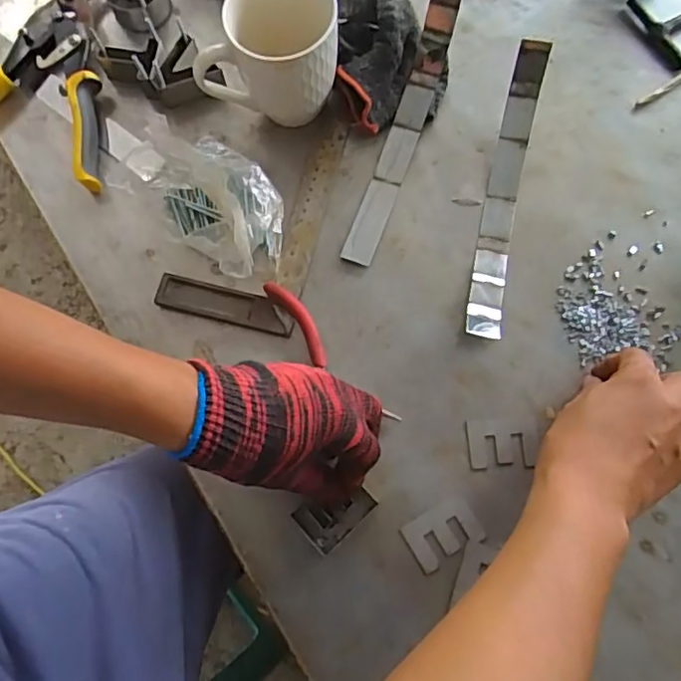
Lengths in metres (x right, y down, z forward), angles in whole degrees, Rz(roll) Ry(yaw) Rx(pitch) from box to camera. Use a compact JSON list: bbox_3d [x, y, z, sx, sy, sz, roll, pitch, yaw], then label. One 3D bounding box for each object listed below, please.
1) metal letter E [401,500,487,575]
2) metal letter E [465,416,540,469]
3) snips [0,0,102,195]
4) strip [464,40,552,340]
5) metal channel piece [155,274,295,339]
[{"bbox_3d":[0.077,0.144,0.441,0.053,0.004,0.035,-29,77,-6],"label":"metal letter E"},{"bbox_3d":[0.124,0.078,0.455,0.052,0.004,0.036,-3,76,0],"label":"metal letter E"},{"bbox_3d":[-0.285,-0.238,0.534,0.144,0.026,0.225,-2,76,1],"label":"snips"},{"bbox_3d":[0.135,-0.121,0.483,0.027,0.047,0.243,11,77,4],"label":"strip"},{"bbox_3d":[-0.094,-0.029,0.485,0.112,0.006,0.027,14,77,5],"label":"metal channel piece"}]

